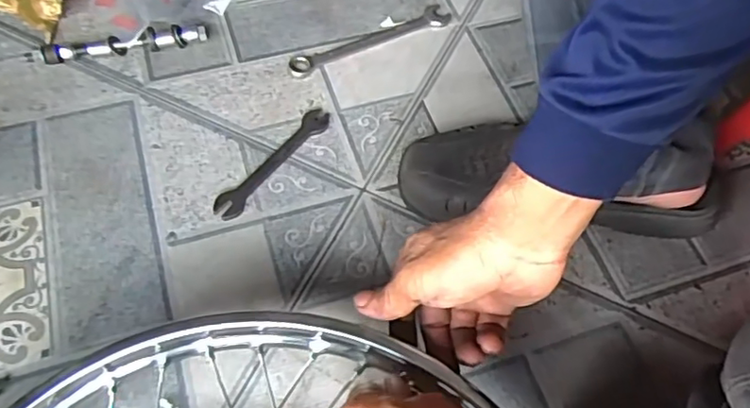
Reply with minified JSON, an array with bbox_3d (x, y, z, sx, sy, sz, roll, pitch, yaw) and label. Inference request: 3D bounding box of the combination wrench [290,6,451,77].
[{"bbox_3d":[-0.004,-0.176,0.647,0.189,0.005,0.030,-25,64,-17],"label":"combination wrench"}]

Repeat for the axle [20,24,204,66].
[{"bbox_3d":[-0.265,-0.164,0.618,0.178,0.023,0.017,-8,60,-8],"label":"axle"}]

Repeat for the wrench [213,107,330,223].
[{"bbox_3d":[-0.094,-0.041,0.563,0.027,0.004,0.146,33,63,15],"label":"wrench"}]

